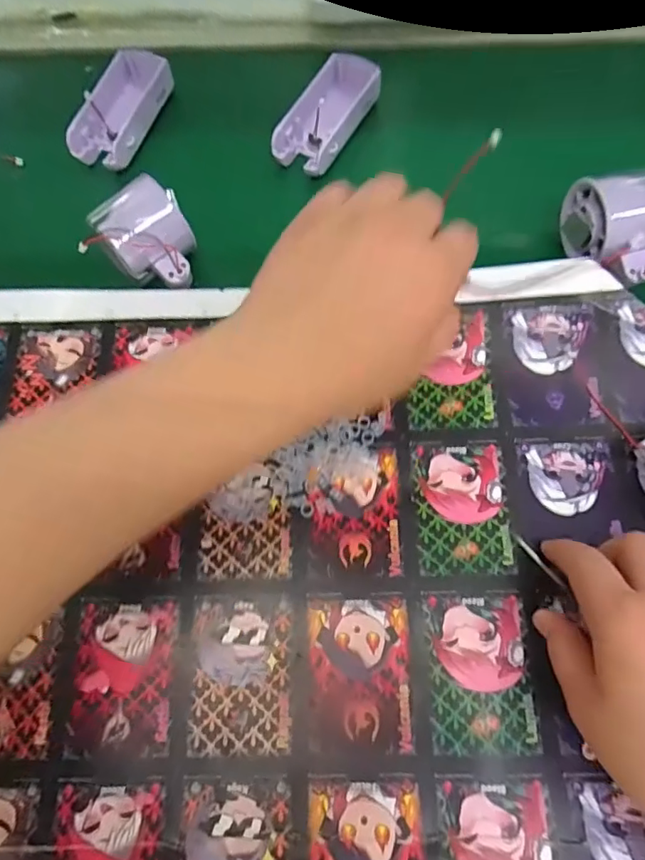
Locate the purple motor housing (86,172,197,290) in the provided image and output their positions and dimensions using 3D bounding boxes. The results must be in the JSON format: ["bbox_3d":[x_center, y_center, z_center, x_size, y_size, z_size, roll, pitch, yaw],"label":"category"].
[{"bbox_3d":[-0.124,-0.137,0.377,0.059,0.038,0.077,-37,73,-10],"label":"purple motor housing"}]

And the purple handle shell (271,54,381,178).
[{"bbox_3d":[0.007,-0.263,0.433,0.048,0.024,0.120,29,74,12],"label":"purple handle shell"}]

